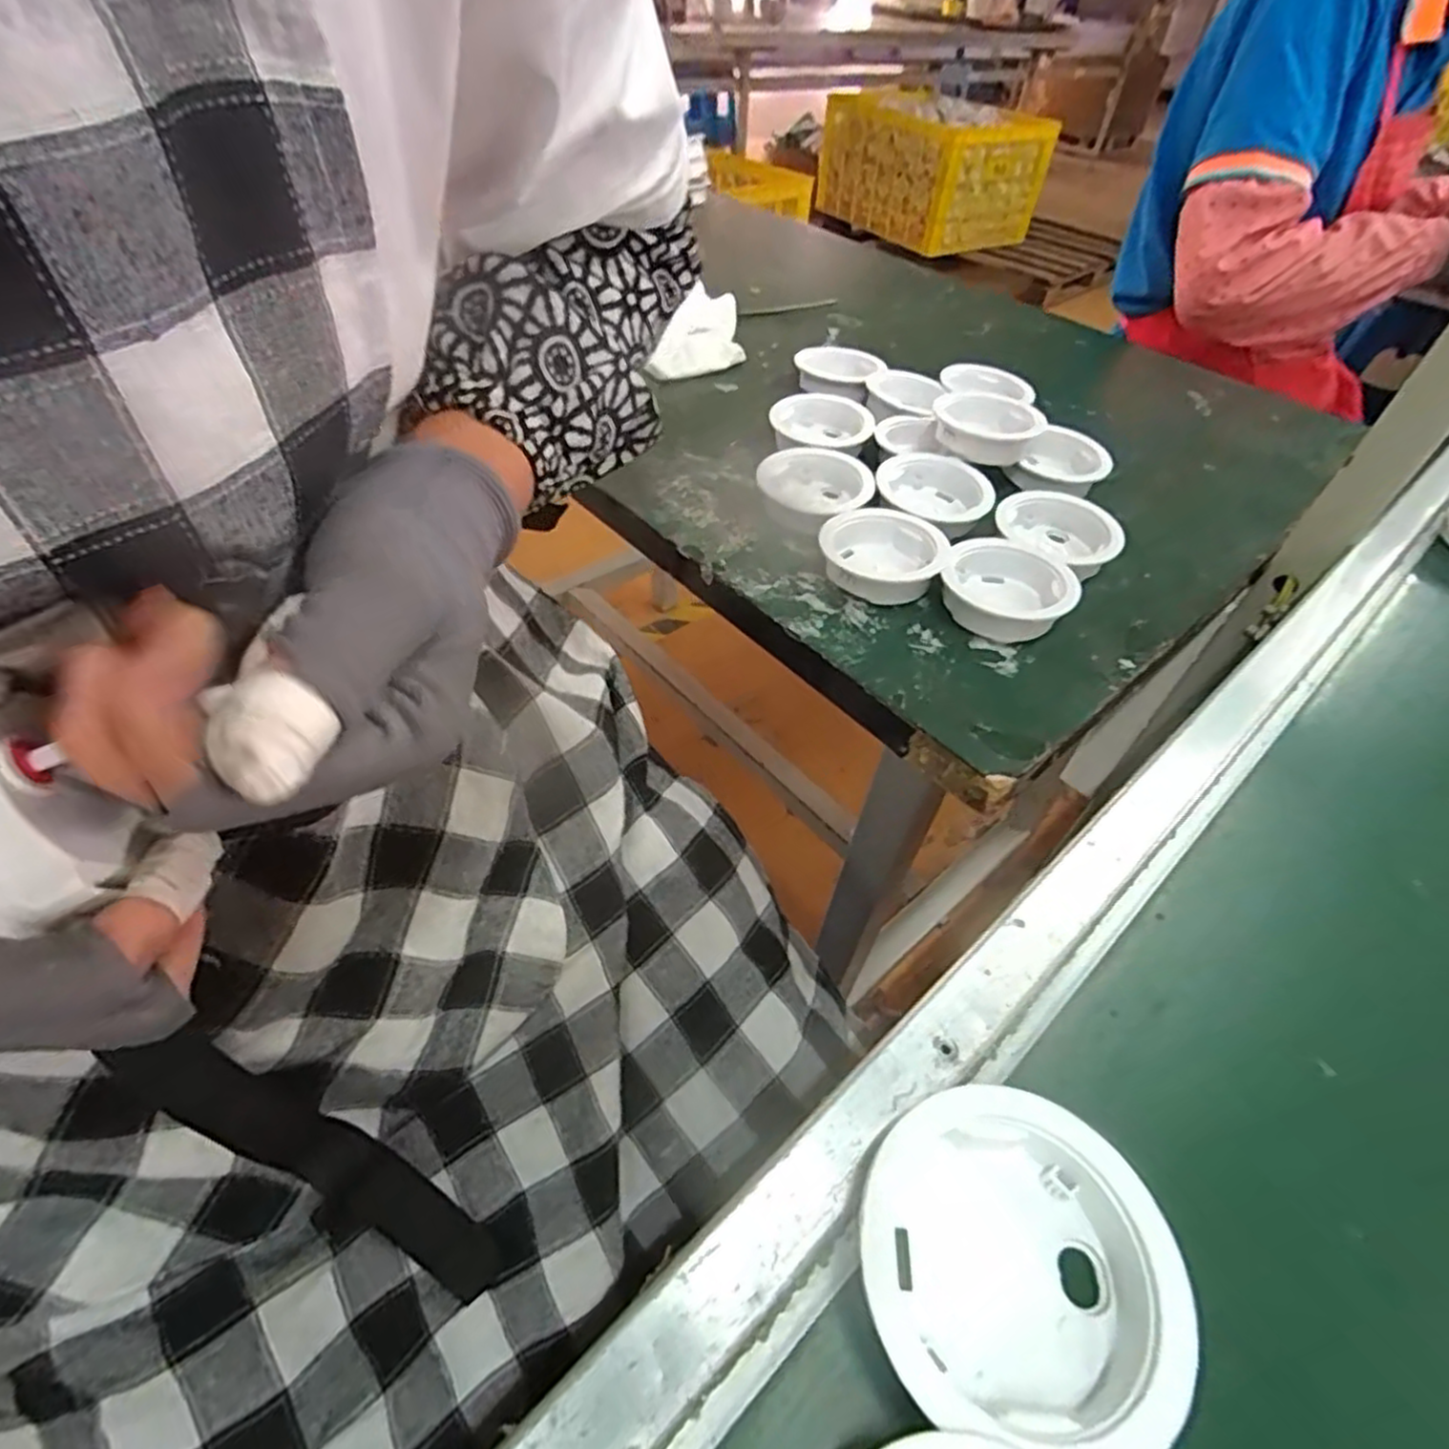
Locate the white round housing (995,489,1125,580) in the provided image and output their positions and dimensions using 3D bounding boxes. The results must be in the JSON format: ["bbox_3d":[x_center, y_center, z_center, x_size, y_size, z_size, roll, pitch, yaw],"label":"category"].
[{"bbox_3d":[0.199,-0.113,0.435,0.068,0.028,0.071,5,48,-5],"label":"white round housing"}]

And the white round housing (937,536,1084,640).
[{"bbox_3d":[0.157,-0.075,0.402,0.067,0.027,0.067,5,48,-5],"label":"white round housing"}]

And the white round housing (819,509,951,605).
[{"bbox_3d":[0.092,-0.098,0.417,0.069,0.028,0.069,5,48,-5],"label":"white round housing"}]

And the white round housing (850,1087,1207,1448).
[{"bbox_3d":[0.069,0.130,0.172,0.072,0.028,0.067,5,48,-5],"label":"white round housing"}]

